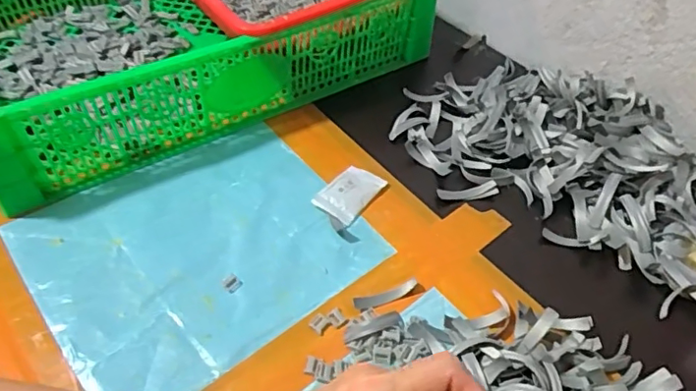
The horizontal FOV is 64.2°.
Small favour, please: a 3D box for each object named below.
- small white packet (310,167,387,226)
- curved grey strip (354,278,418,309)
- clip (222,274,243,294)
[{"bbox_3d":[0.003,-0.002,0.492,0.040,0.010,0.063,28,51,21],"label":"small white packet"},{"bbox_3d":[0.029,0.077,0.423,0.053,0.007,0.010,-16,50,-18],"label":"curved grey strip"},{"bbox_3d":[-0.089,0.067,0.427,0.013,0.004,0.013,36,54,27],"label":"clip"}]

